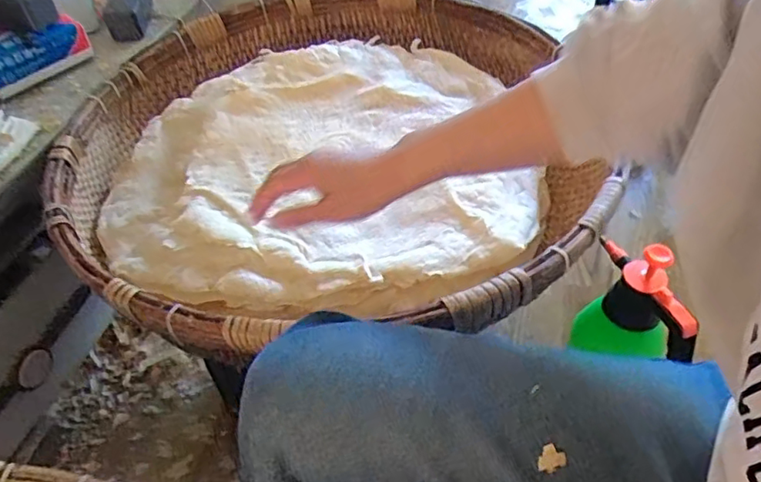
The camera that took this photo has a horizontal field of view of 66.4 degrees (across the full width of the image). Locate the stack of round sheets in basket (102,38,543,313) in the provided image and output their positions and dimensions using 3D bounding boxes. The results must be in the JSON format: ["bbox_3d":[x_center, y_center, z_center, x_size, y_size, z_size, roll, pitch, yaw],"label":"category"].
[{"bbox_3d":[-0.085,-0.106,0.755,0.538,0.071,0.491,-10,46,-5],"label":"stack of round sheets in basket"}]

